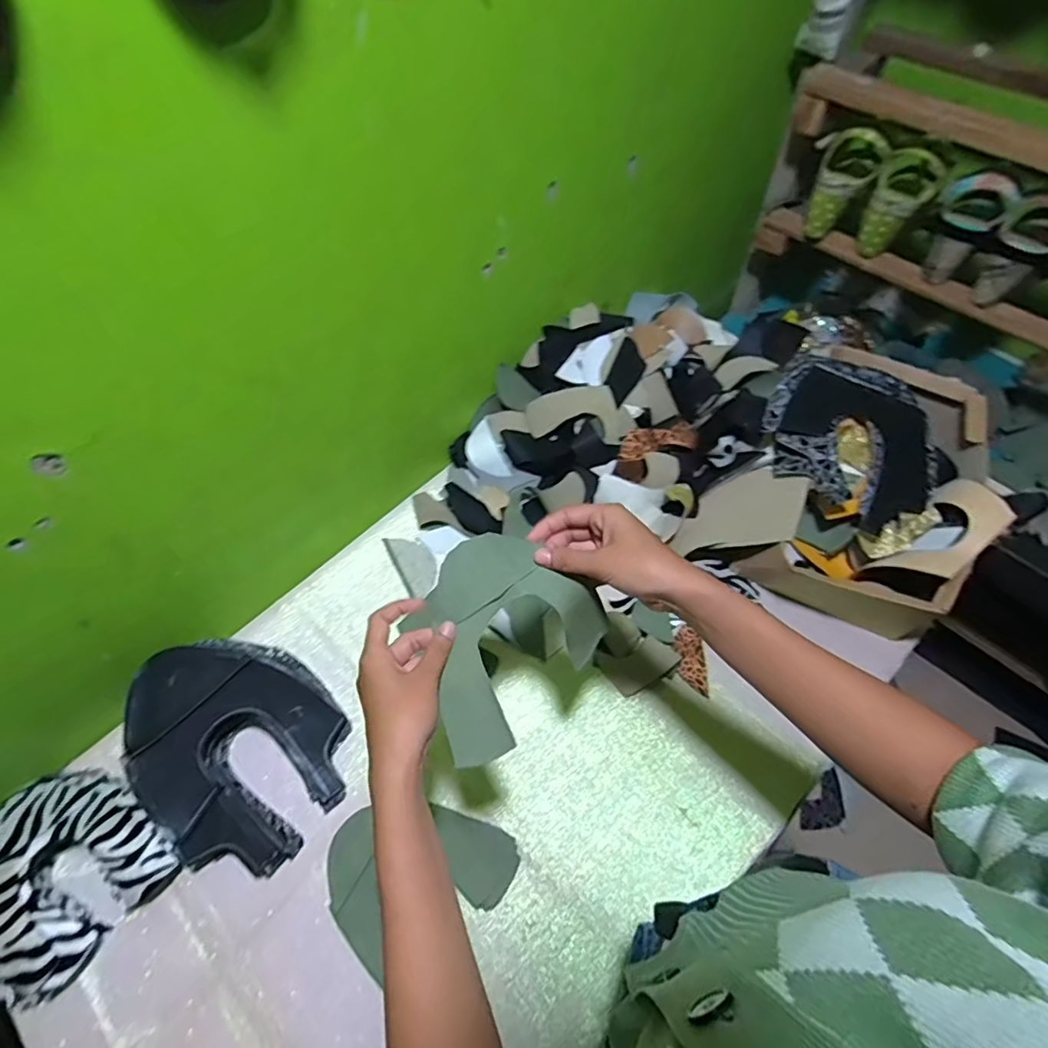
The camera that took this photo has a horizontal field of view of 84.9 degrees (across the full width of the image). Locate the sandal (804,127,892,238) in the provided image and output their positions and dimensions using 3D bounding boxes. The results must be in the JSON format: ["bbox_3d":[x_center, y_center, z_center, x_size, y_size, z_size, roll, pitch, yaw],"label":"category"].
[{"bbox_3d":[0.470,-0.500,0.841,0.080,0.131,0.075,22,62,14],"label":"sandal"}]

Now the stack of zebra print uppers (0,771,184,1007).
[{"bbox_3d":[-0.459,0.336,0.562,0.181,0.073,0.169,34,66,20],"label":"stack of zebra print uppers"}]

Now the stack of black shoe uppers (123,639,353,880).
[{"bbox_3d":[-0.310,0.229,0.609,0.241,0.100,0.195,38,67,21],"label":"stack of black shoe uppers"}]

